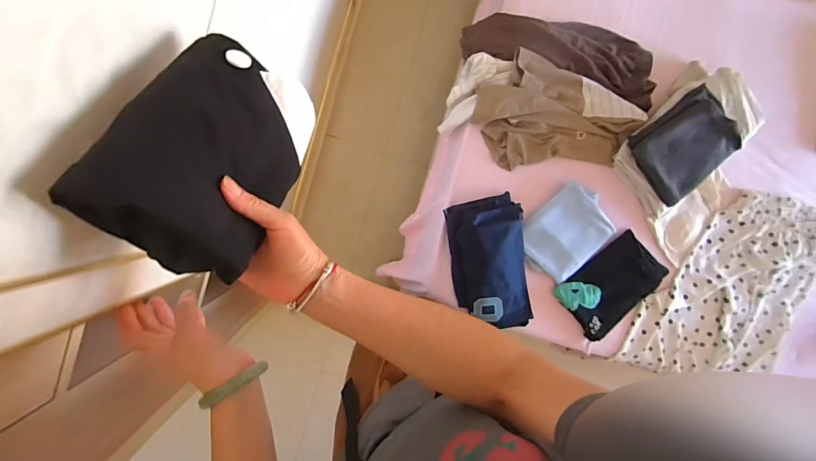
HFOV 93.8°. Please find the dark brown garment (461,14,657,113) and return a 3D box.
[{"bbox_3d":[0.360,-0.413,0.891,0.453,0.104,0.147,18,92,-7],"label":"dark brown garment"}]

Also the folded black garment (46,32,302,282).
[{"bbox_3d":[-0.163,-0.067,0.328,0.133,0.022,0.193,37,59,-30],"label":"folded black garment"}]

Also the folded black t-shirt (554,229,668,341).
[{"bbox_3d":[0.493,0.133,0.914,0.239,0.022,0.174,-40,97,-2],"label":"folded black t-shirt"}]

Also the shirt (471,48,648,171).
[{"bbox_3d":[0.328,-0.238,0.868,0.361,0.057,0.244,25,91,-7],"label":"shirt"}]

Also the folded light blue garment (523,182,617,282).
[{"bbox_3d":[0.369,0.012,0.893,0.156,0.029,0.203,43,88,-7],"label":"folded light blue garment"}]

